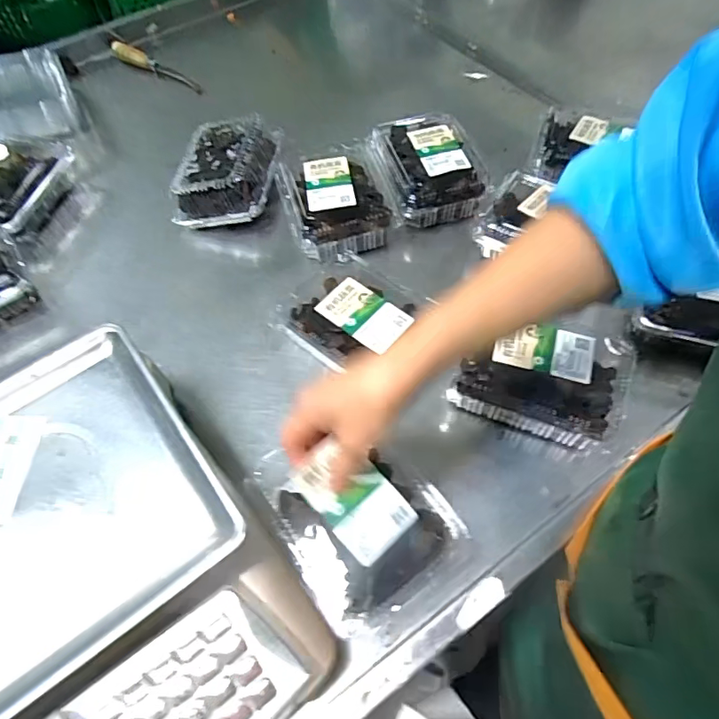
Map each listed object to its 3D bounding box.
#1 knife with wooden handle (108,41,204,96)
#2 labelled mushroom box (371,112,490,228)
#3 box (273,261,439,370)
[{"bbox_3d":[-0.360,-0.519,0.899,0.190,0.035,0.020,28,61,7],"label":"knife with wooden handle"},{"bbox_3d":[0.092,-0.252,0.687,0.132,0.072,0.171,-13,55,-4],"label":"labelled mushroom box"},{"bbox_3d":[-0.011,-0.049,0.564,0.151,0.066,0.139,37,66,26],"label":"box"}]

